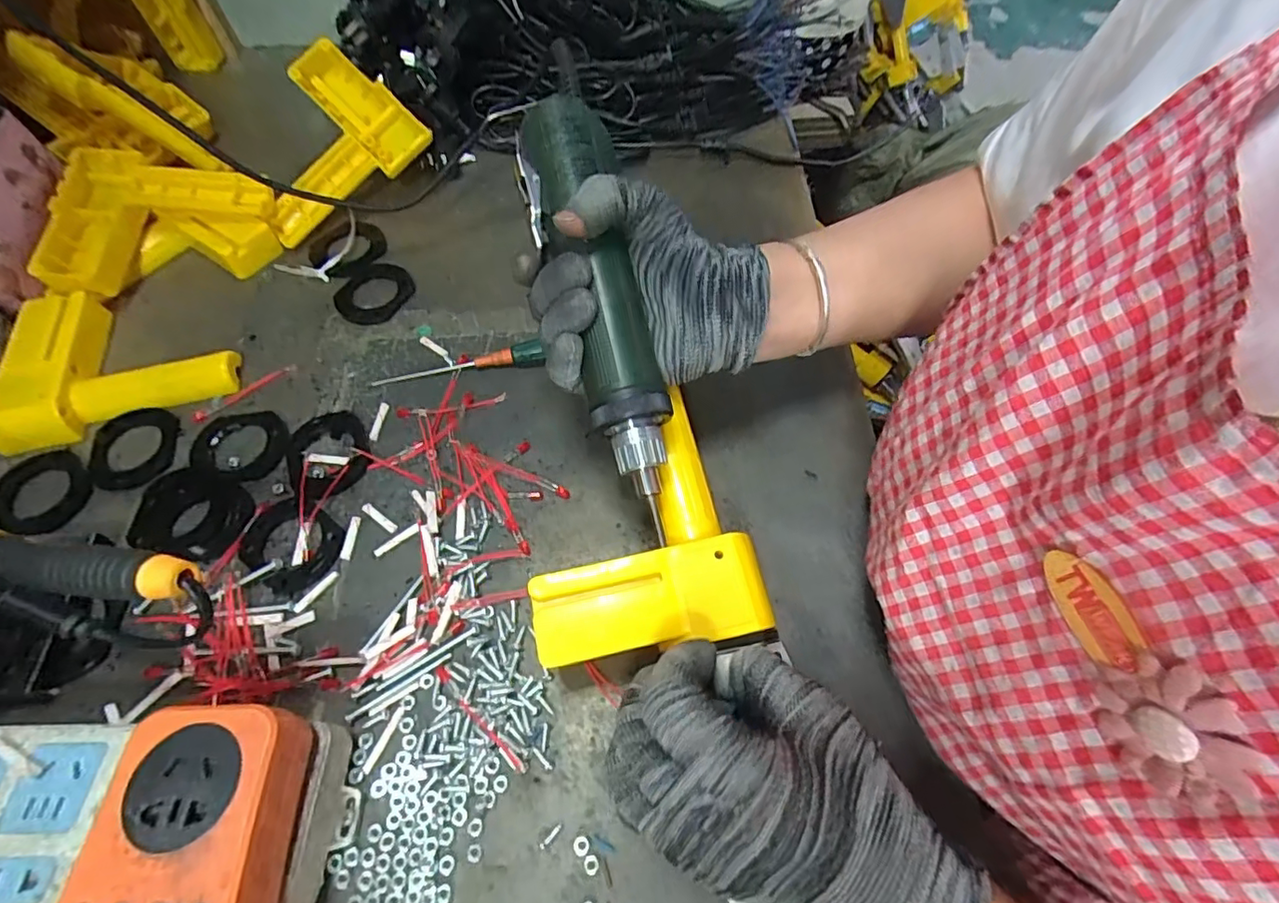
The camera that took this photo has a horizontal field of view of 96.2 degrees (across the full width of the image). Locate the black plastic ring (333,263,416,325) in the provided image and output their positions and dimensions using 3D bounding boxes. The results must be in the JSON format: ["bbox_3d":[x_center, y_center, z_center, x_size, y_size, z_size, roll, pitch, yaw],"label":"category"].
[{"bbox_3d":[-0.202,-0.121,0.434,0.054,0.004,0.056,-1,61,1],"label":"black plastic ring"}]

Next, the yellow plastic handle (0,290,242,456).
[{"bbox_3d":[-0.359,-0.070,0.398,0.141,0.030,0.116,-16,62,-7],"label":"yellow plastic handle"}]

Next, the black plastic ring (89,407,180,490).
[{"bbox_3d":[-0.329,-0.003,0.376,0.054,0.007,0.056,-1,61,1],"label":"black plastic ring"}]

